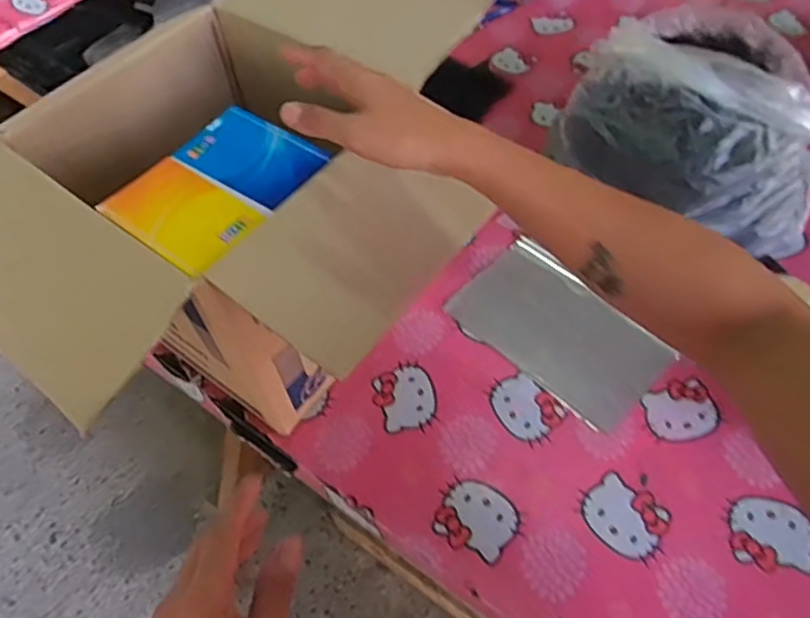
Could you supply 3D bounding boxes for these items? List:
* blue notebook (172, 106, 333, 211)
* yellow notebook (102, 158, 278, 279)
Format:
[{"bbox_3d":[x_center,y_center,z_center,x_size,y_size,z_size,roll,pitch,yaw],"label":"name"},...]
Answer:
[{"bbox_3d":[-0.137,-0.138,0.554,0.131,0.008,0.077,31,62,23],"label":"blue notebook"},{"bbox_3d":[-0.187,-0.082,0.520,0.132,0.004,0.084,31,62,24],"label":"yellow notebook"}]

